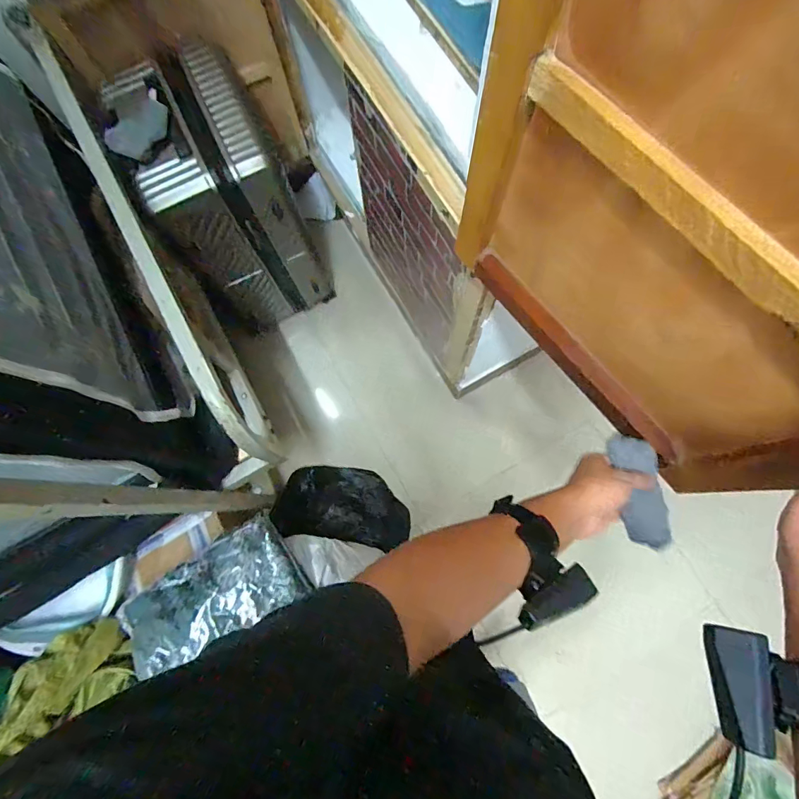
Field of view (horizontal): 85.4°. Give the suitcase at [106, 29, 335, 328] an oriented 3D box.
[{"bbox_3d":[-0.415,-0.472,1.115,0.305,0.586,0.332,-32,77,-6],"label":"suitcase"}]

